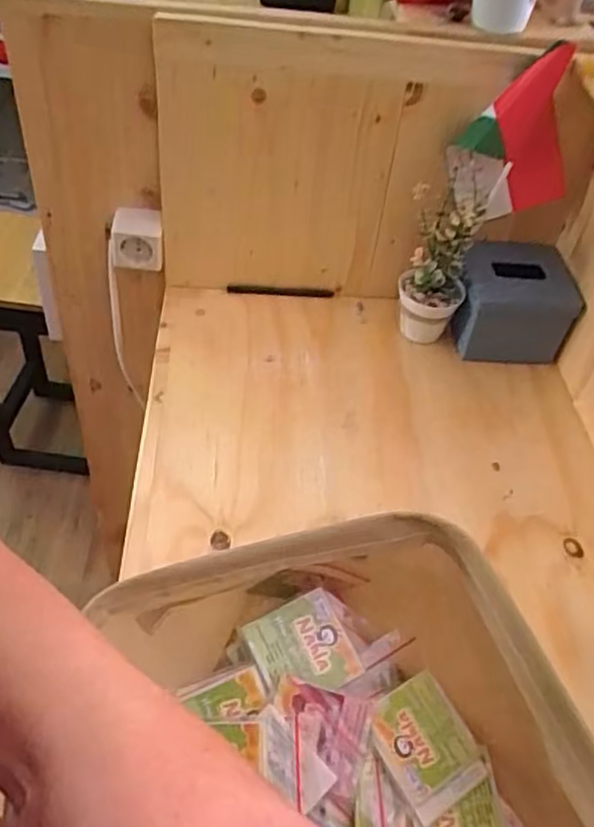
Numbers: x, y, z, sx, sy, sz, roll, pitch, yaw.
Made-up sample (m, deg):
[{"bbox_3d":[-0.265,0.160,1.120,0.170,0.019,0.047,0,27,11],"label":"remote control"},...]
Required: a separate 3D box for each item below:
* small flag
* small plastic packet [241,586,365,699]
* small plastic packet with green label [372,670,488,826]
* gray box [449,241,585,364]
[{"bbox_3d":[0.222,-0.280,0.730,0.127,0.173,0.030,-22,50,-1],"label":"small flag"},{"bbox_3d":[0.004,0.164,0.480,0.065,0.005,0.064,-18,63,-21],"label":"small plastic packet"},{"bbox_3d":[0.087,0.223,0.464,0.063,0.005,0.077,-19,64,-31],"label":"small plastic packet with green label"},{"bbox_3d":[0.255,-0.133,0.830,0.124,0.104,0.105,5,46,-2],"label":"gray box"}]

